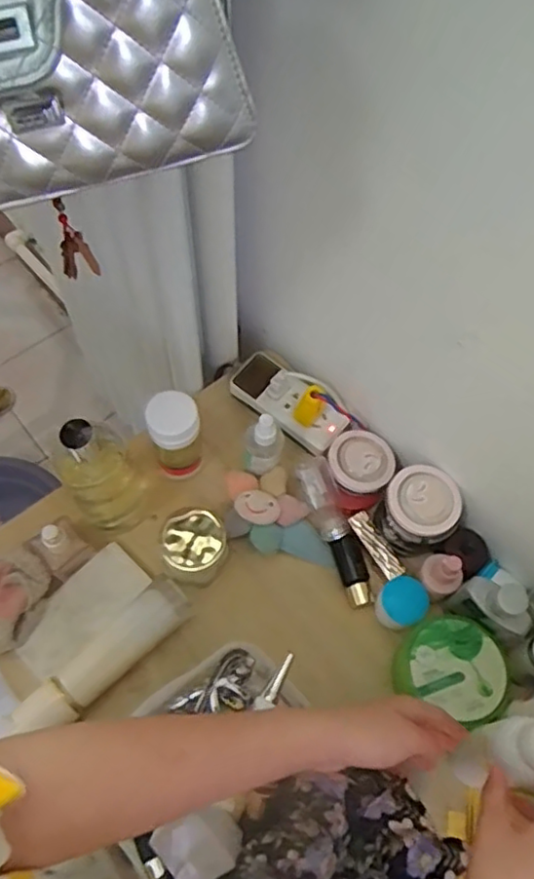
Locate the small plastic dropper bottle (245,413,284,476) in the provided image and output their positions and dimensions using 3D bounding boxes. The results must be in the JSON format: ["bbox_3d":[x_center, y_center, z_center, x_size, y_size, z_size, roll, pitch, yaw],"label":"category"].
[{"bbox_3d":[-0.003,0.006,0.654,0.039,0.093,0.032,4,63,1],"label":"small plastic dropper bottle"}]

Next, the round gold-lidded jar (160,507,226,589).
[{"bbox_3d":[-0.075,0.109,0.638,0.059,0.072,0.060,1,63,-1],"label":"round gold-lidded jar"}]

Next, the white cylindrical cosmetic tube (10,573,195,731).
[{"bbox_3d":[-0.153,0.209,0.603,0.184,0.038,0.047,-40,70,-19],"label":"white cylindrical cosmetic tube"}]

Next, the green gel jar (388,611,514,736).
[{"bbox_3d":[0.174,0.222,0.609,0.098,0.053,0.094,26,65,12],"label":"green gel jar"}]

